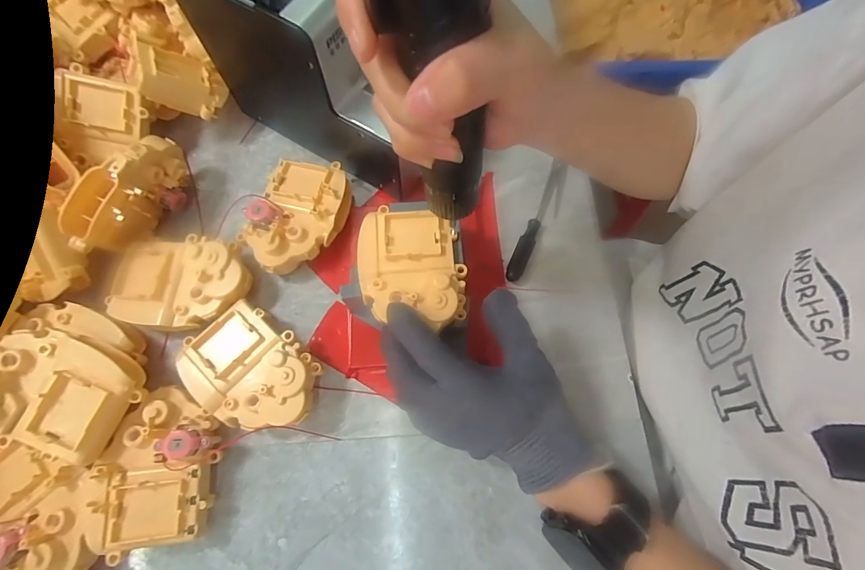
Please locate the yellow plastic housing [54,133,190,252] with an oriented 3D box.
[{"bbox_3d":[-0.232,-0.072,0.308,0.032,0.047,0.103,23,73,7],"label":"yellow plastic housing"}]

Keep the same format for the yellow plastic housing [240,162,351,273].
[{"bbox_3d":[-0.111,-0.058,0.340,0.071,0.037,0.105,22,73,7],"label":"yellow plastic housing"}]

